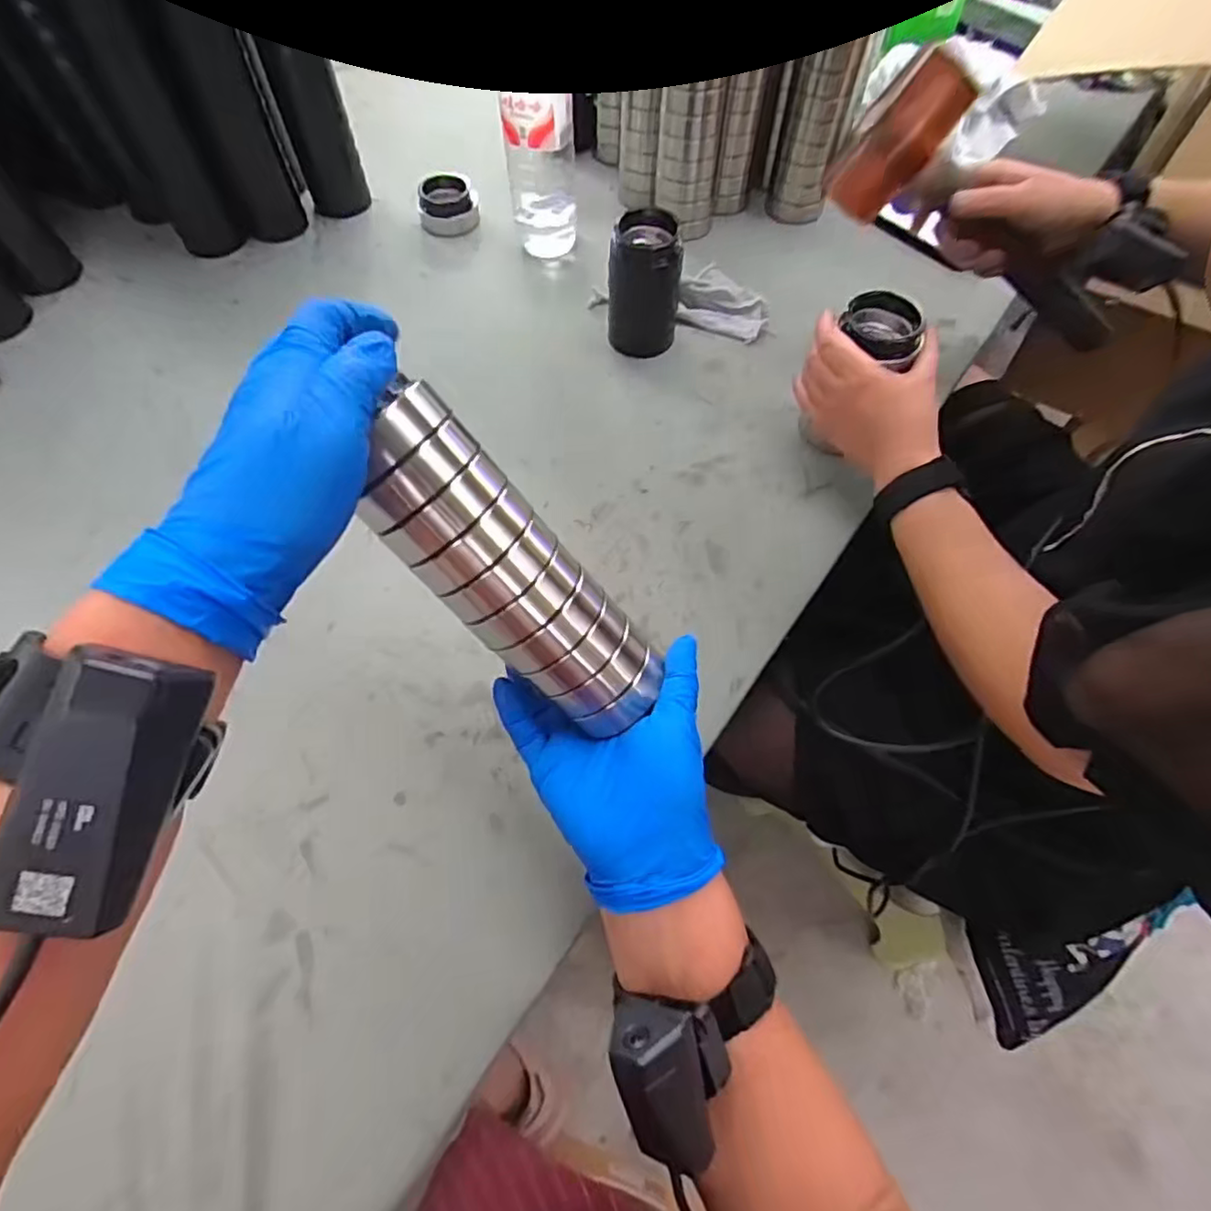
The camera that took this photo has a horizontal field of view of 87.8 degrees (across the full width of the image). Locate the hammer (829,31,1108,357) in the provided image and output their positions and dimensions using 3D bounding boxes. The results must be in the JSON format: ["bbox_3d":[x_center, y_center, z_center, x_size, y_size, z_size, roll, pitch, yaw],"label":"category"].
[{"bbox_3d":[0.323,-0.296,0.506,0.301,0.097,0.050,13,57,-29],"label":"hammer"}]

